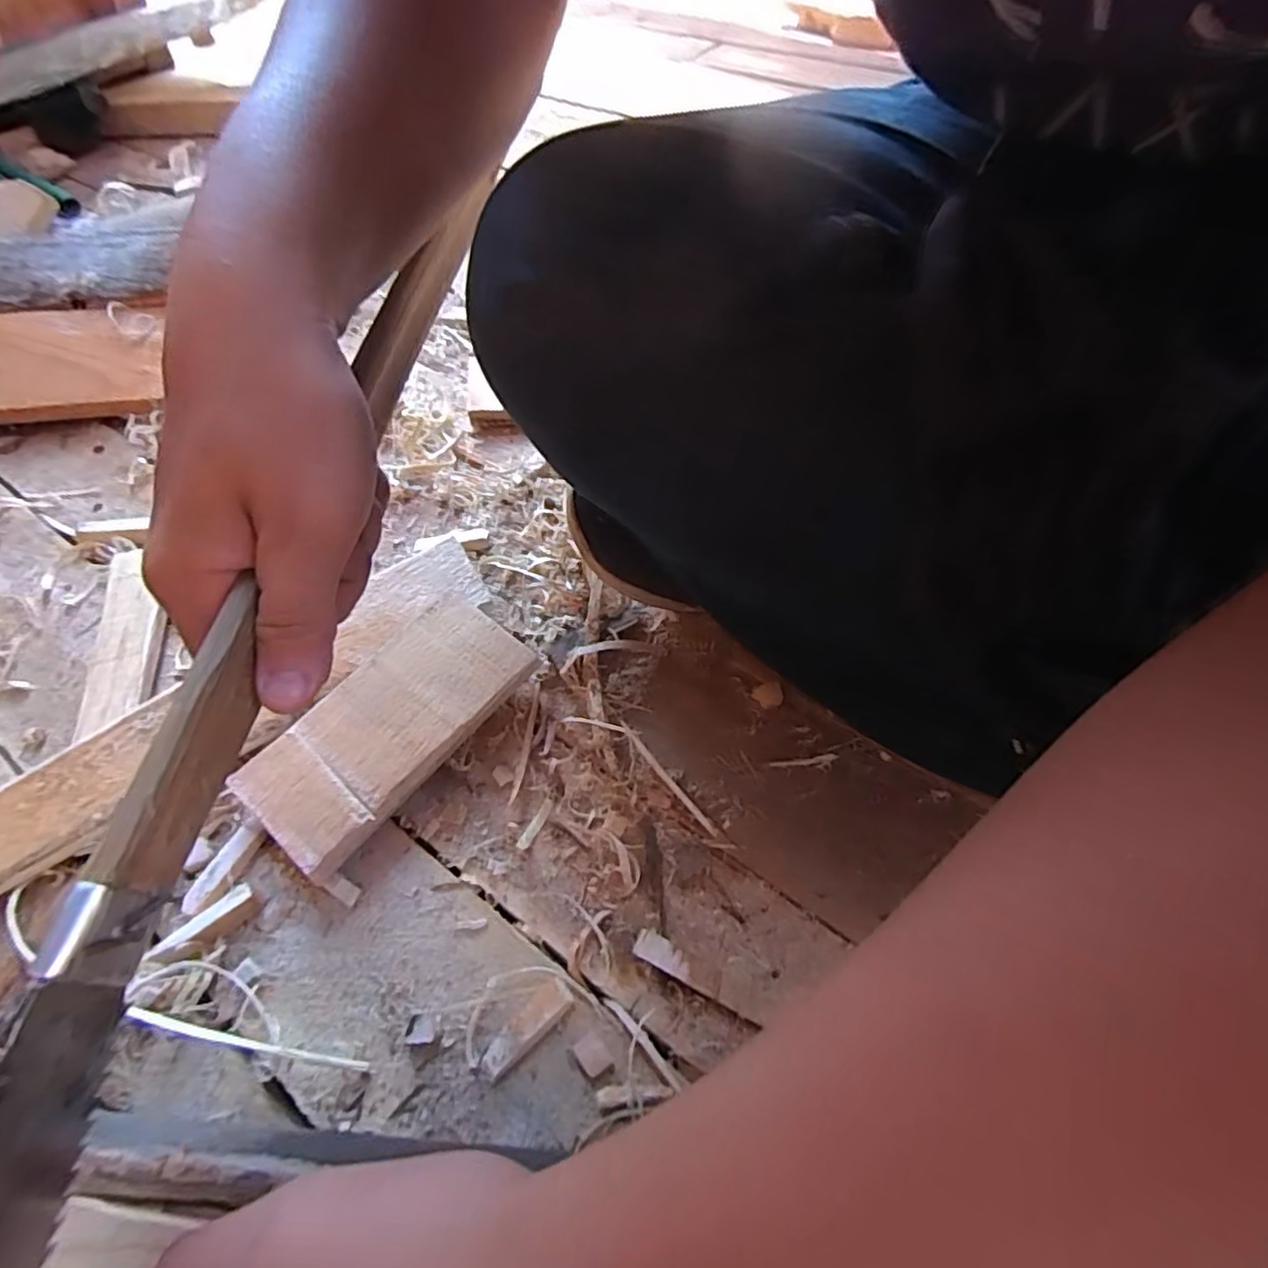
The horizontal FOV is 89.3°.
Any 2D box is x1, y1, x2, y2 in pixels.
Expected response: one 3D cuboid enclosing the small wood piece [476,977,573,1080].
[{"bbox_3d":[-0.040,0.143,0.233,0.038,0.010,0.011,-37,62,-19],"label":"small wood piece"}]

